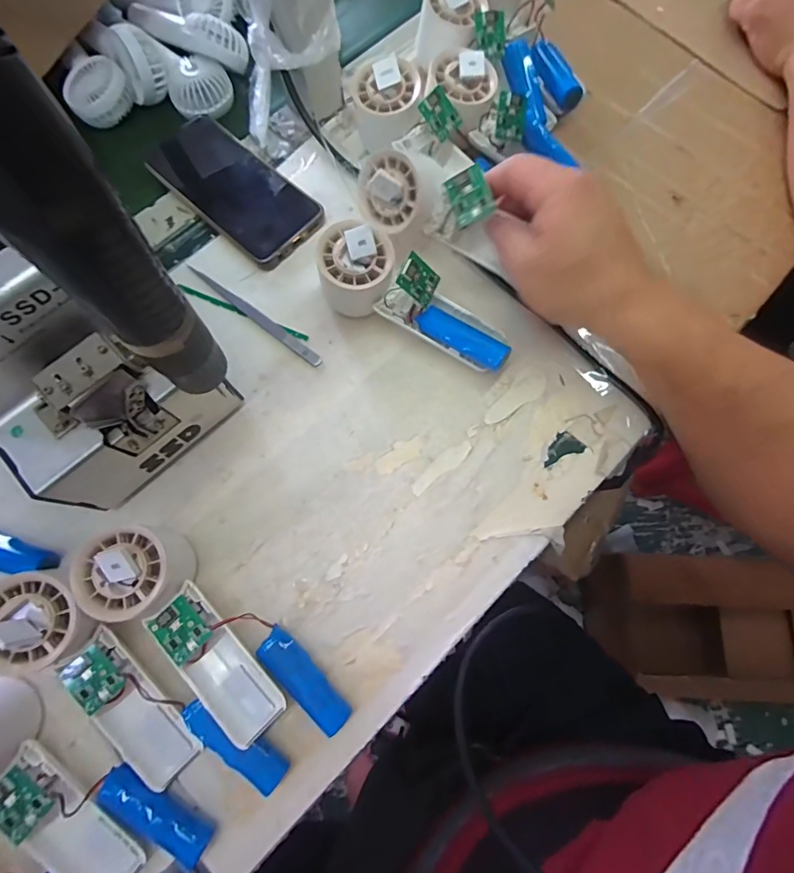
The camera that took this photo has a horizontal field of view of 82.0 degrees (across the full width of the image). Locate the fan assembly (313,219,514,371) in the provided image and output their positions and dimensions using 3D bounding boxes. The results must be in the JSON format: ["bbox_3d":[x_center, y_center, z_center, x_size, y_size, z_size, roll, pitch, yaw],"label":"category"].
[{"bbox_3d":[0.013,-0.102,0.350,0.157,0.060,0.051,31,78,7],"label":"fan assembly"}]

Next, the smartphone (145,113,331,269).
[{"bbox_3d":[-0.142,-0.219,0.403,0.156,0.013,0.080,41,79,9],"label":"smartphone"}]

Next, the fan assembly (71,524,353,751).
[{"bbox_3d":[-0.117,0.132,0.291,0.188,0.055,0.063,42,80,9],"label":"fan assembly"}]

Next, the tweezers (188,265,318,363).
[{"bbox_3d":[-0.119,-0.103,0.382,0.141,0.004,0.010,37,79,9],"label":"tweezers"}]

